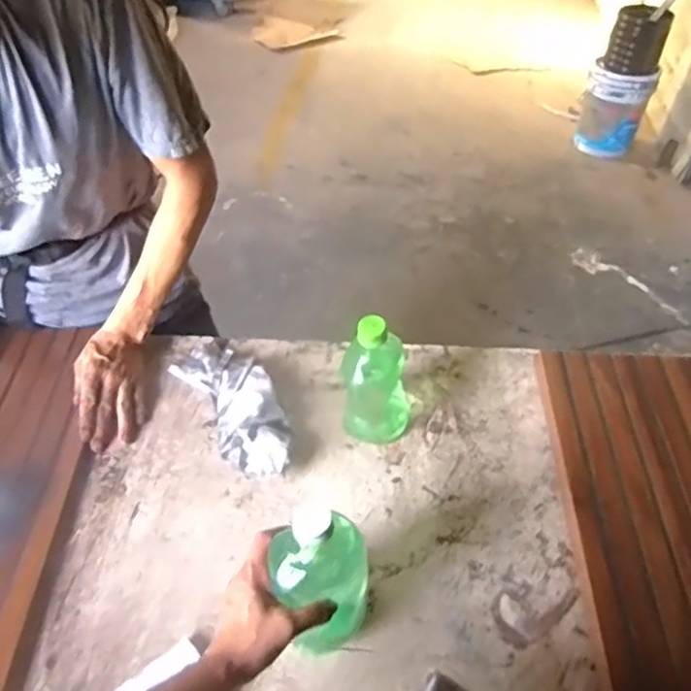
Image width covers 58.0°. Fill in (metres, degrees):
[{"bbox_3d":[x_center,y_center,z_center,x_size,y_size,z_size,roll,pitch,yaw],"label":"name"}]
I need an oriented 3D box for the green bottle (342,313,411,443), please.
[{"bbox_3d":[0.038,0.043,0.728,0.080,0.194,0.076,6,48,4],"label":"green bottle"}]

